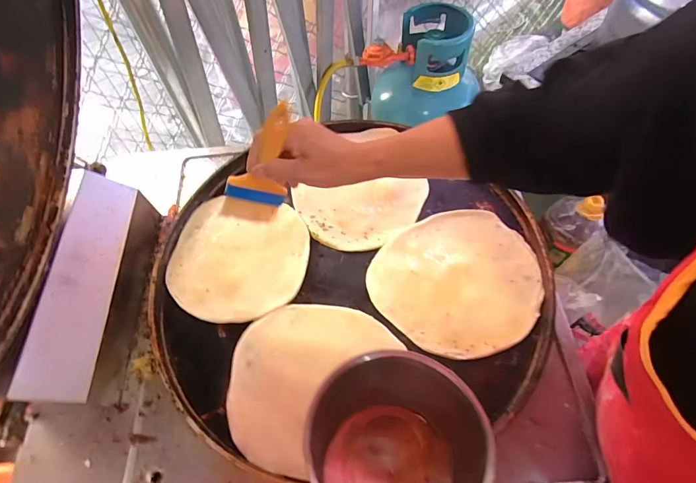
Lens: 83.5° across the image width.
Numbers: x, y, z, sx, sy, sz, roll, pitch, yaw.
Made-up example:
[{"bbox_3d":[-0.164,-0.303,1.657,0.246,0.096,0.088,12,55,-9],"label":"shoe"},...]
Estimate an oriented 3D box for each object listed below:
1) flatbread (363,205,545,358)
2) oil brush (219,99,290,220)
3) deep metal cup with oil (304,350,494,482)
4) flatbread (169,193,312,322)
[{"bbox_3d":[0.162,0.054,0.573,0.233,0.008,0.214,-32,65,-13],"label":"flatbread"},{"bbox_3d":[-0.094,-0.079,0.426,0.065,0.178,0.017,-3,58,-27],"label":"oil brush"},{"bbox_3d":[0.047,0.200,0.368,0.153,0.126,0.153,-3,44,3],"label":"deep metal cup with oil"},{"bbox_3d":[-0.169,0.027,0.612,0.203,0.019,0.198,-1,62,2],"label":"flatbread"}]

